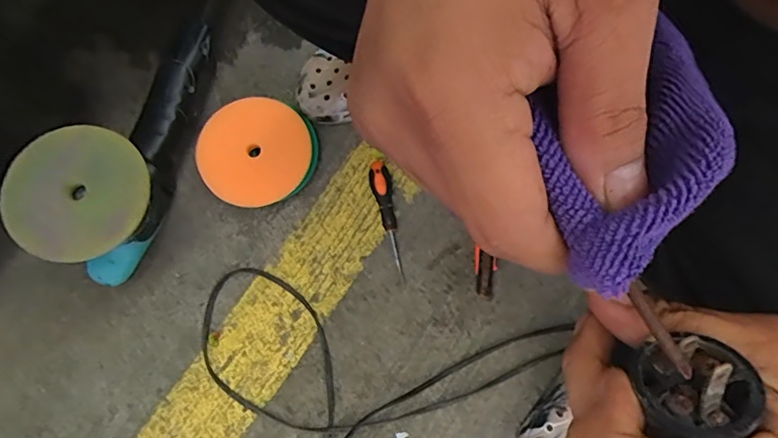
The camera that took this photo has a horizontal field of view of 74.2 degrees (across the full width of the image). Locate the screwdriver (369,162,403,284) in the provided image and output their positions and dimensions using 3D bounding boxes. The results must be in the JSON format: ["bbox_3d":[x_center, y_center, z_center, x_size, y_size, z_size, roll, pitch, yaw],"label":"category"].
[{"bbox_3d":[0.000,0.000,0.677,0.026,0.022,0.152,-13,93,-1],"label":"screwdriver"}]

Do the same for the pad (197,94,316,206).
[{"bbox_3d":[-0.167,-0.086,0.657,0.145,0.019,0.135,-42,93,-13],"label":"pad"}]

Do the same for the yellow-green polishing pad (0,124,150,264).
[{"bbox_3d":[-0.314,-0.027,0.518,0.128,0.020,0.134,-14,82,-16],"label":"yellow-green polishing pad"}]

